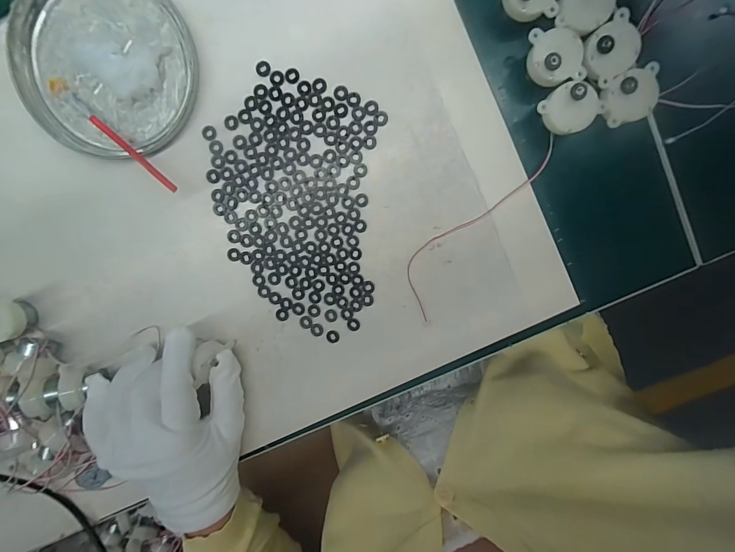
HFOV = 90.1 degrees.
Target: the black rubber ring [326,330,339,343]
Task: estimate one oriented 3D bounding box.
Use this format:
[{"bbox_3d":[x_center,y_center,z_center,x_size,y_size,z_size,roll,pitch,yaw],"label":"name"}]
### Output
[{"bbox_3d":[-0.029,0.050,0.301,0.011,0.004,0.010,0,100,2],"label":"black rubber ring"}]

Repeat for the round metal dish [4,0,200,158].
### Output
[{"bbox_3d":[-0.192,-0.156,0.267,0.127,0.011,0.125,0,100,2],"label":"round metal dish"}]

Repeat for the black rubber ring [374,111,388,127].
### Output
[{"bbox_3d":[0.010,-0.117,0.272,0.011,0.004,0.011,0,100,2],"label":"black rubber ring"}]

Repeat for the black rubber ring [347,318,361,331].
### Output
[{"bbox_3d":[-0.011,0.040,0.298,0.011,0.004,0.010,0,100,2],"label":"black rubber ring"}]

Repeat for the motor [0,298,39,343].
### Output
[{"bbox_3d":[-0.290,0.035,0.294,0.028,0.032,0.031,-14,99,4],"label":"motor"}]

